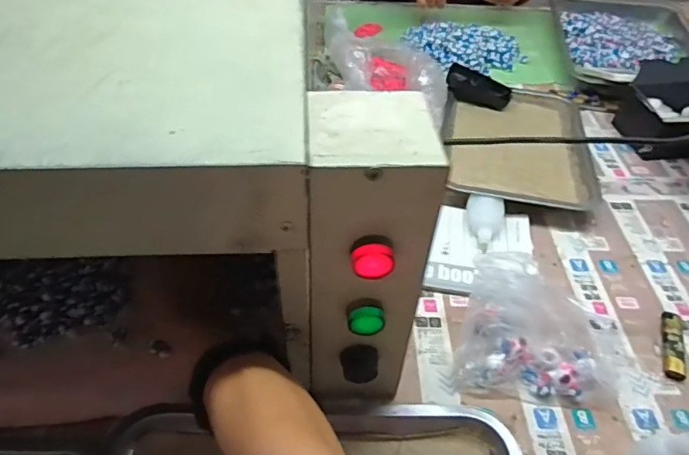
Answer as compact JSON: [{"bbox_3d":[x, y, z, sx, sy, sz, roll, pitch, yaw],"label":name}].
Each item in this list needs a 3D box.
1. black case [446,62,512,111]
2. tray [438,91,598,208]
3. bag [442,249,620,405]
[{"bbox_3d":[0.224,-0.233,0.851,0.106,0.040,0.041,18,48,14],"label":"black case"},{"bbox_3d":[0.255,-0.133,0.761,0.211,0.028,0.303,12,47,9],"label":"tray"},{"bbox_3d":[0.195,0.104,0.492,0.153,0.097,0.107,14,47,10],"label":"bag"}]

